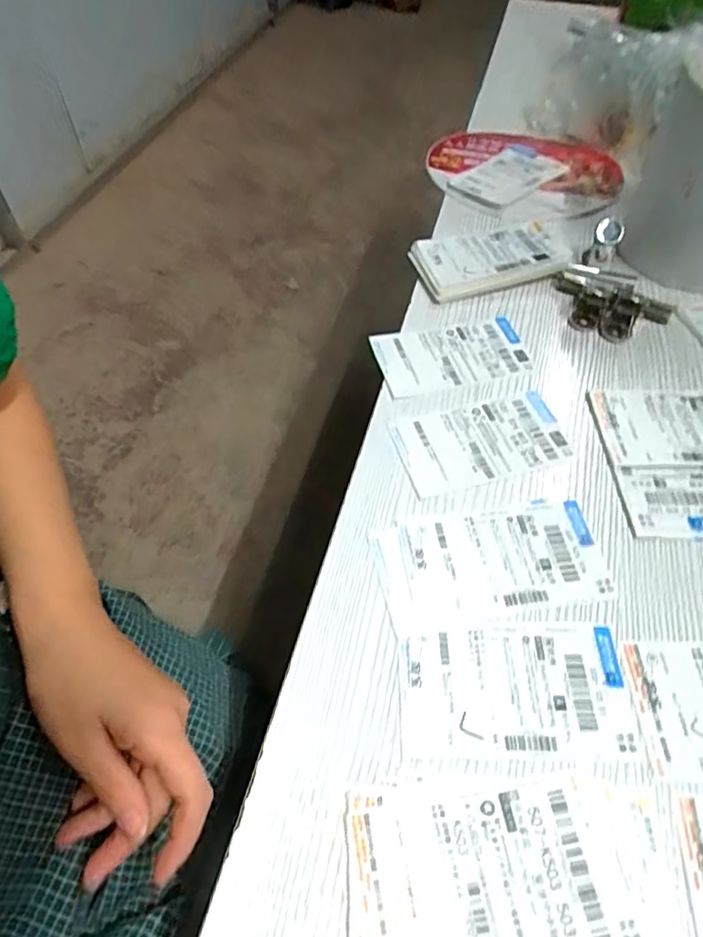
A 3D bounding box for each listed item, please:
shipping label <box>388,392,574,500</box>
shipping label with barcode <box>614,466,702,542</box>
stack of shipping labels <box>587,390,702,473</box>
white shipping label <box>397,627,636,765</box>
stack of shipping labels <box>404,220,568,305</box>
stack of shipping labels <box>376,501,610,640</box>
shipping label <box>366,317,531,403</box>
[{"bbox_3d":[0.100,-0.020,0.436,0.127,0.004,0.072,-13,54,-9],"label":"shipping label"},{"bbox_3d":[0.230,0.023,0.400,0.075,0.004,0.060,1,53,1],"label":"shipping label with barcode"},{"bbox_3d":[0.259,-0.030,0.439,0.129,0.004,0.079,-1,53,0],"label":"stack of shipping labels"},{"bbox_3d":[0.092,0.128,0.324,0.129,0.004,0.070,-2,53,-1],"label":"white shipping label"},{"bbox_3d":[0.134,-0.209,0.561,0.135,0.022,0.083,-16,55,-11],"label":"stack of shipping labels"},{"bbox_3d":[0.090,0.062,0.373,0.143,0.004,0.077,-8,54,-6],"label":"stack of shipping labels"},{"bbox_3d":[0.087,-0.100,0.493,0.128,0.005,0.076,-12,54,-8],"label":"shipping label"}]

